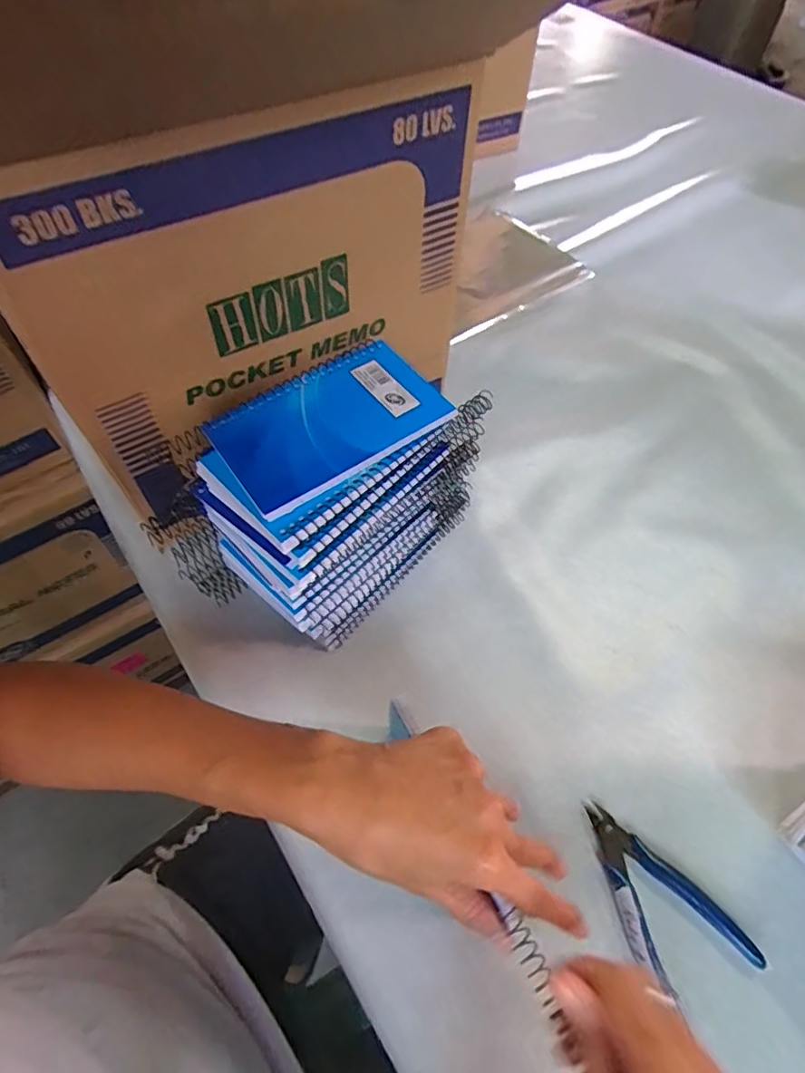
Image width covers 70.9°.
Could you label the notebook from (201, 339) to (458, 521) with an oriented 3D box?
[{"bbox_3d":[-0.041,-0.070,0.340,0.135,0.014,0.084,-30,61,-20],"label":"notebook"}]

